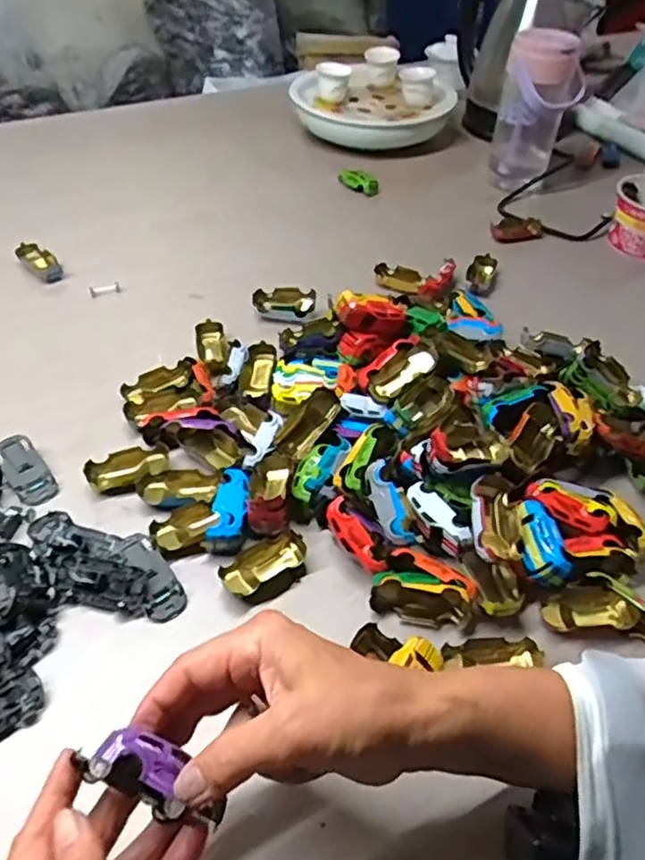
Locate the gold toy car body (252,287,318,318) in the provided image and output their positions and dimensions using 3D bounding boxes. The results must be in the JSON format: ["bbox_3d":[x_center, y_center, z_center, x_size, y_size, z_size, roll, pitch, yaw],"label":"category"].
[{"bbox_3d":[-0.040,-0.131,0.689,0.066,0.022,0.034,4,45,1],"label":"gold toy car body"}]

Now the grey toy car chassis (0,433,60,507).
[{"bbox_3d":[-0.237,0.030,0.524,0.030,0.012,0.068,-31,54,-29],"label":"grey toy car chassis"}]

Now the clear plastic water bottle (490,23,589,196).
[{"bbox_3d":[0.268,-0.399,0.823,0.095,0.163,0.080,15,47,11],"label":"clear plastic water bottle"}]

